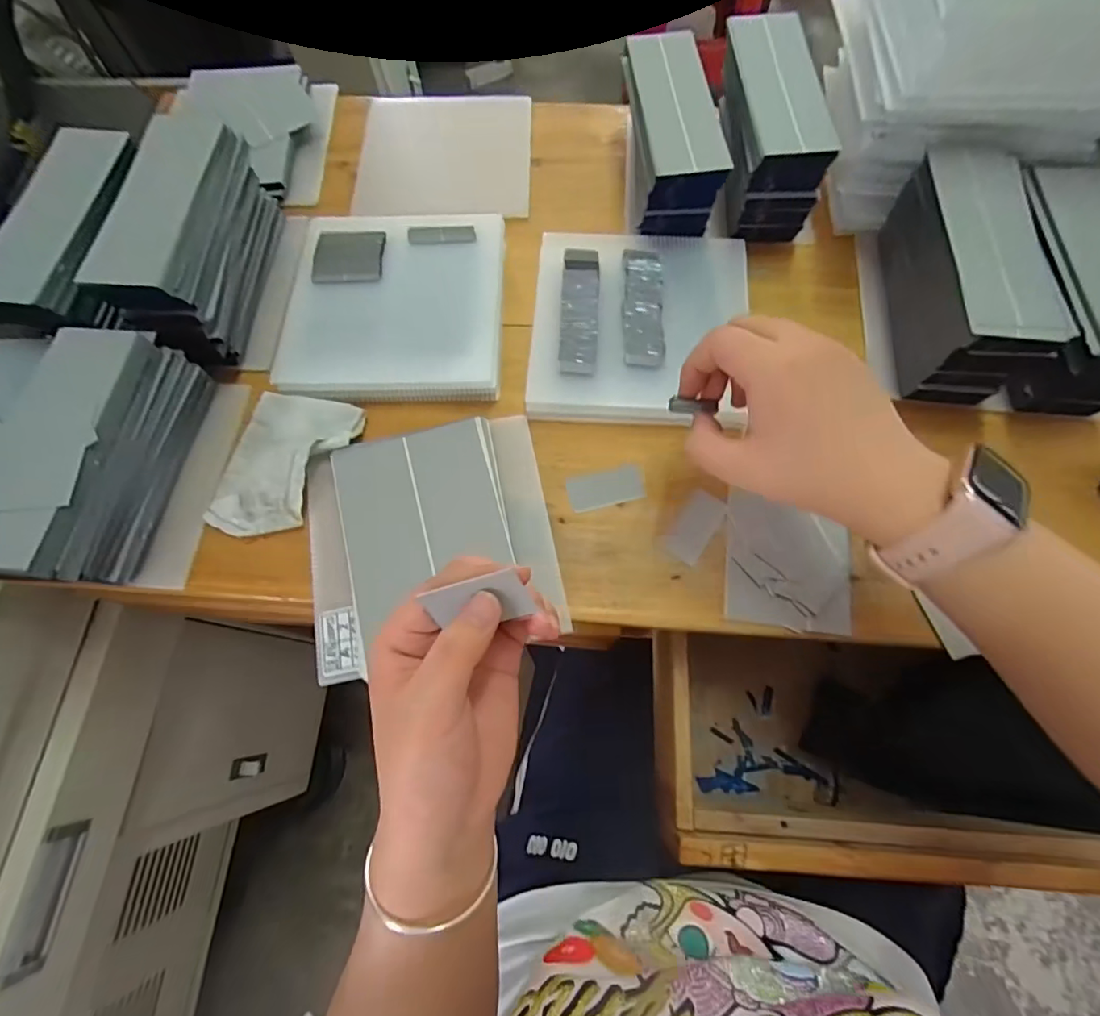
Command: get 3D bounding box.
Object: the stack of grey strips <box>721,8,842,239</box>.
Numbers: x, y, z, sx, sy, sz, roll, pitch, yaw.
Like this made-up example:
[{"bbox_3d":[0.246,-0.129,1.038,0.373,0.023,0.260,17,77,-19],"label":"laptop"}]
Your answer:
[{"bbox_3d":[0.171,-0.300,0.412,0.062,0.082,0.151,-3,70,0],"label":"stack of grey strips"}]

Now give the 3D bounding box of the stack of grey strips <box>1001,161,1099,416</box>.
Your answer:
[{"bbox_3d":[0.353,-0.151,0.358,0.072,0.074,0.163,1,70,2],"label":"stack of grey strips"}]

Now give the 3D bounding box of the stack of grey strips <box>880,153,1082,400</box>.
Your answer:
[{"bbox_3d":[0.291,-0.159,0.359,0.073,0.082,0.159,5,71,3],"label":"stack of grey strips"}]

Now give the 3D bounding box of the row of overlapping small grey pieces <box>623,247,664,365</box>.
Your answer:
[{"bbox_3d":[0.069,-0.152,0.376,0.028,0.004,0.104,2,71,2],"label":"row of overlapping small grey pieces"}]

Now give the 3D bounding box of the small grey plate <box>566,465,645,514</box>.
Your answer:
[{"bbox_3d":[0.039,-0.014,0.352,0.050,0.004,0.026,-13,71,-3],"label":"small grey plate"}]

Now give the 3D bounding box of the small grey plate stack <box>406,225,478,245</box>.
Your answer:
[{"bbox_3d":[-0.086,-0.217,0.406,0.054,0.004,0.017,0,70,1],"label":"small grey plate stack"}]

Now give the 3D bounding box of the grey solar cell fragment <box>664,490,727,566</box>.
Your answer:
[{"bbox_3d":[0.097,0.012,0.339,0.024,0.004,0.049,31,74,11],"label":"grey solar cell fragment"}]

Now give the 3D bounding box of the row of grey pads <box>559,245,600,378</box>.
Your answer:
[{"bbox_3d":[0.022,-0.149,0.376,0.027,0.004,0.110,2,71,2],"label":"row of grey pads"}]

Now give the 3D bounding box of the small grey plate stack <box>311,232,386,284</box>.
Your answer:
[{"bbox_3d":[-0.156,-0.195,0.397,0.053,0.004,0.052,-2,68,1],"label":"small grey plate stack"}]

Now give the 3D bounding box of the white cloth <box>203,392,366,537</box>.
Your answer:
[{"bbox_3d":[-0.189,-0.034,0.355,0.074,0.024,0.113,23,73,9],"label":"white cloth"}]

